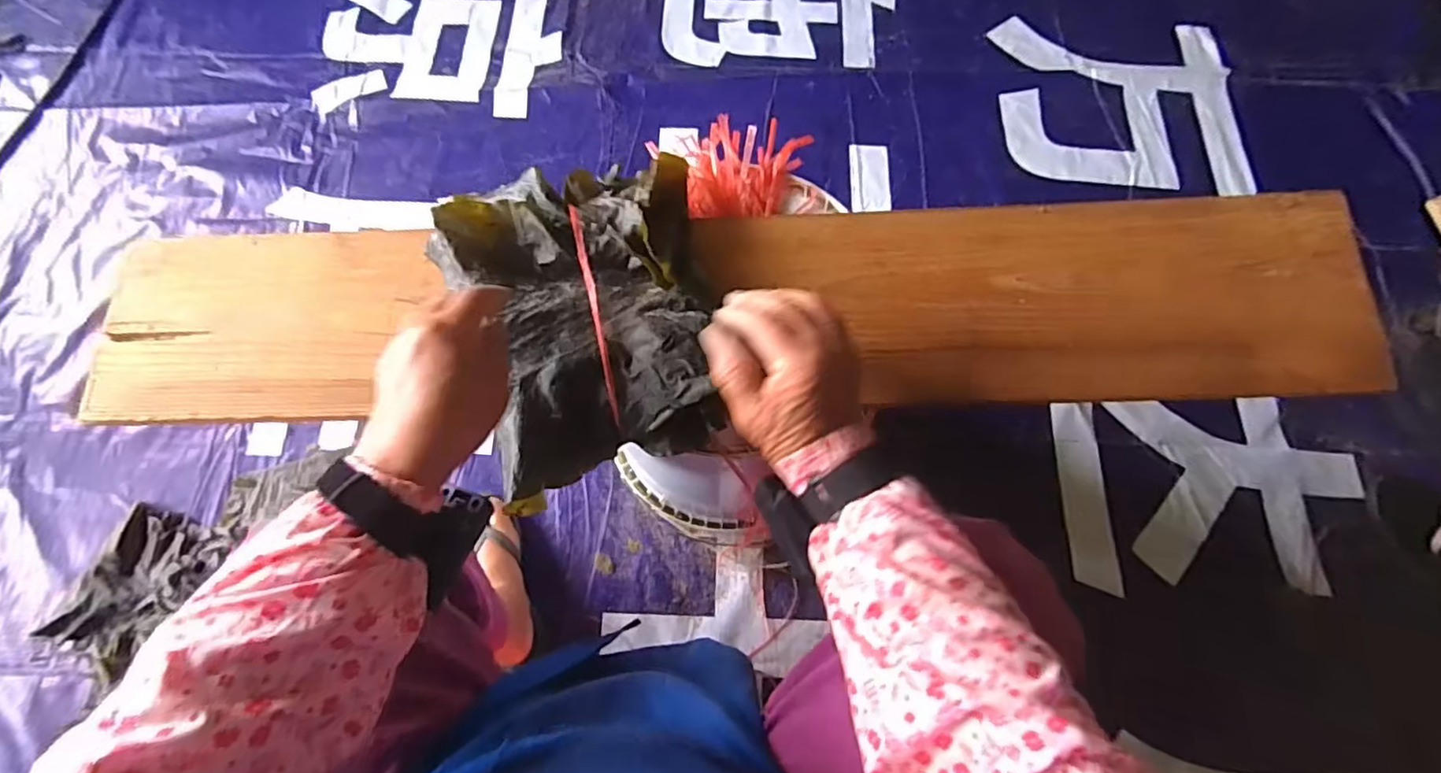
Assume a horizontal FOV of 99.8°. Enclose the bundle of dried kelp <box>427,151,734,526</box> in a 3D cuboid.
[{"bbox_3d":[-0.090,-0.053,0.440,0.188,0.054,0.222,-20,73,-7],"label":"bundle of dried kelp"}]

